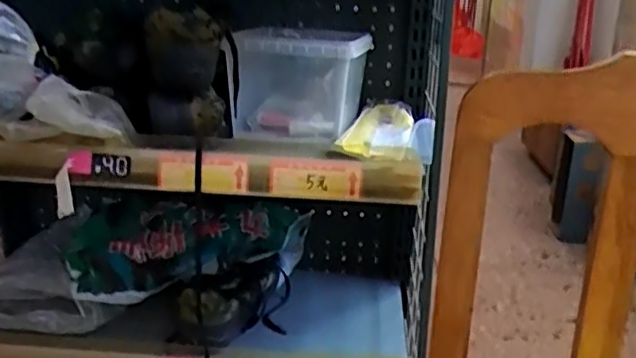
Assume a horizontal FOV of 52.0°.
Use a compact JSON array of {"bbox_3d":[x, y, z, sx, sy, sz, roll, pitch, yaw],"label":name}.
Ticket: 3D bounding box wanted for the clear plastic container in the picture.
[{"bbox_3d":[-0.016,-0.129,0.855,0.156,0.120,0.218,5,19,8],"label":"clear plastic container"}]

